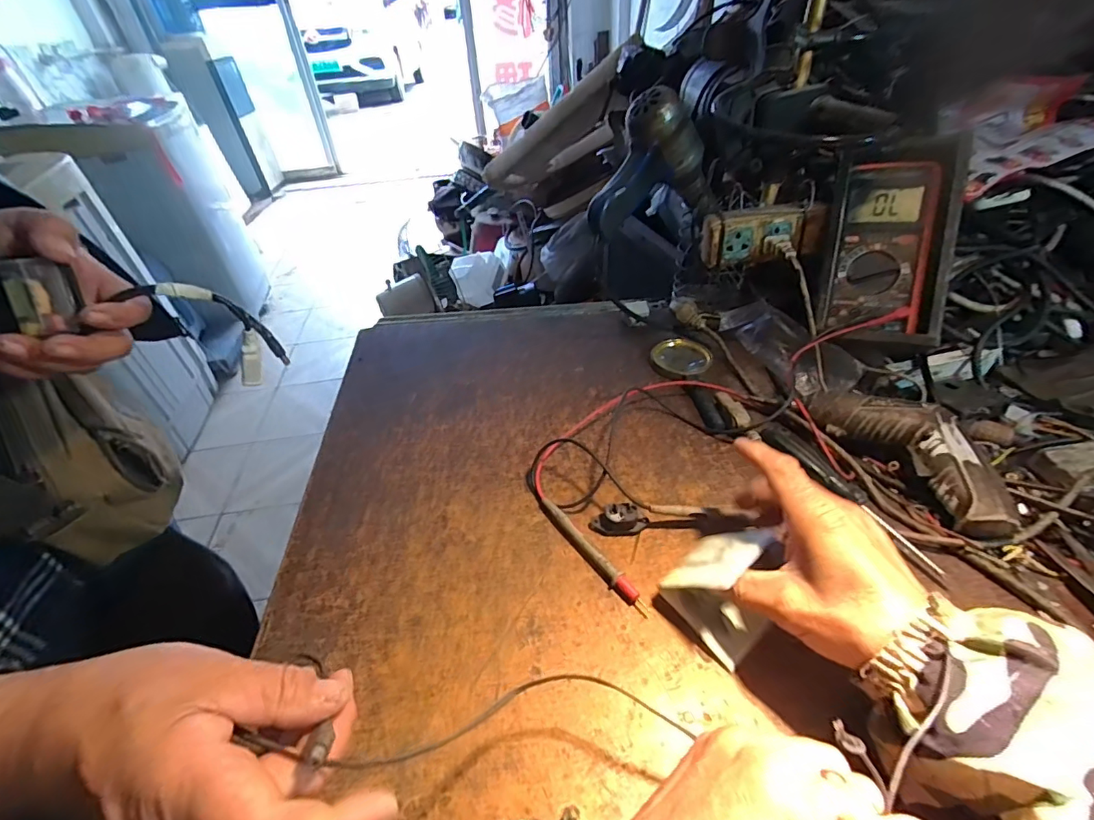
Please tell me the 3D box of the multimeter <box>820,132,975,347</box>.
[{"bbox_3d":[0.332,-0.158,0.482,0.095,0.193,0.038,9,0,35],"label":"multimeter"}]

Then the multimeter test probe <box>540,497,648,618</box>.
[{"bbox_3d":[0.033,0.108,0.388,0.013,0.011,0.120,-29,47,-25],"label":"multimeter test probe"}]

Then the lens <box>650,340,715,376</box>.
[{"bbox_3d":[0.151,-0.061,0.563,0.054,0.013,0.061,-31,48,-27],"label":"lens"}]

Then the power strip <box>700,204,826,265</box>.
[{"bbox_3d":[0.230,-0.184,0.538,0.116,0.057,0.035,1,42,6],"label":"power strip"}]

